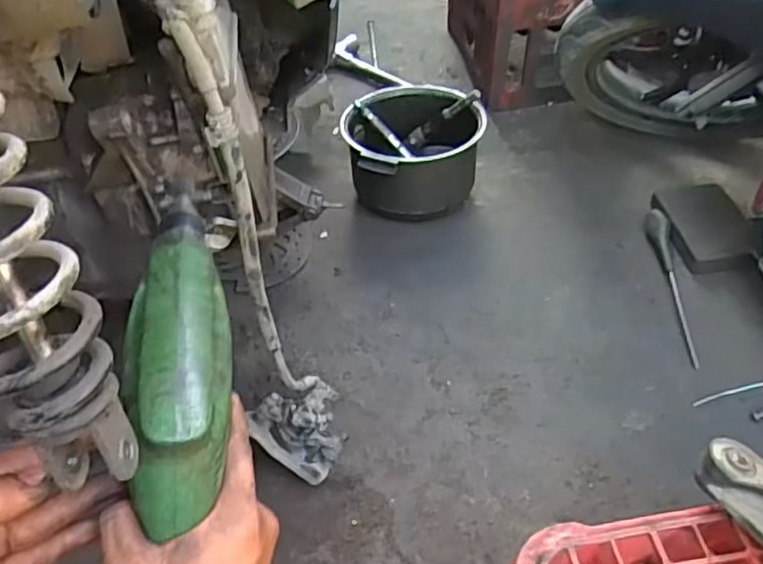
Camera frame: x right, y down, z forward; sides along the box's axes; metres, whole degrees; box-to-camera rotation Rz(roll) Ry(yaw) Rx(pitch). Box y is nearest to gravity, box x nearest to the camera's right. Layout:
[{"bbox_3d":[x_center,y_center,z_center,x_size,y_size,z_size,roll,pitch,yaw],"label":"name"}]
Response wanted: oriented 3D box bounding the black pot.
[{"bbox_3d":[0.053,-0.220,1.125,0.225,0.149,0.233,-2,45,2],"label":"black pot"}]

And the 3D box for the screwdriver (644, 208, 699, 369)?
[{"bbox_3d":[0.453,-0.003,1.003,0.035,0.029,0.302,1,48,4],"label":"screwdriver"}]

